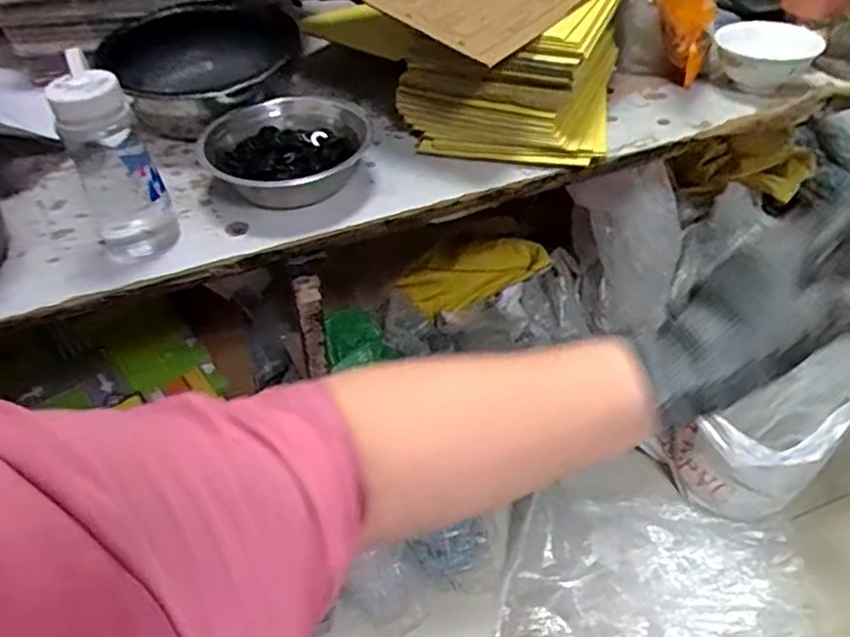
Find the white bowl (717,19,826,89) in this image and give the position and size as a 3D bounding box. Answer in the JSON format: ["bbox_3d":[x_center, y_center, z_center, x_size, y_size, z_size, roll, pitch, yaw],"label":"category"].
[{"bbox_3d":[0.455,-0.351,0.886,0.122,0.057,0.122,-1,46,1],"label":"white bowl"}]

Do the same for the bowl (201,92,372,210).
[{"bbox_3d":[-0.147,-0.186,0.720,0.156,0.053,0.172,-23,49,-19],"label":"bowl"}]

